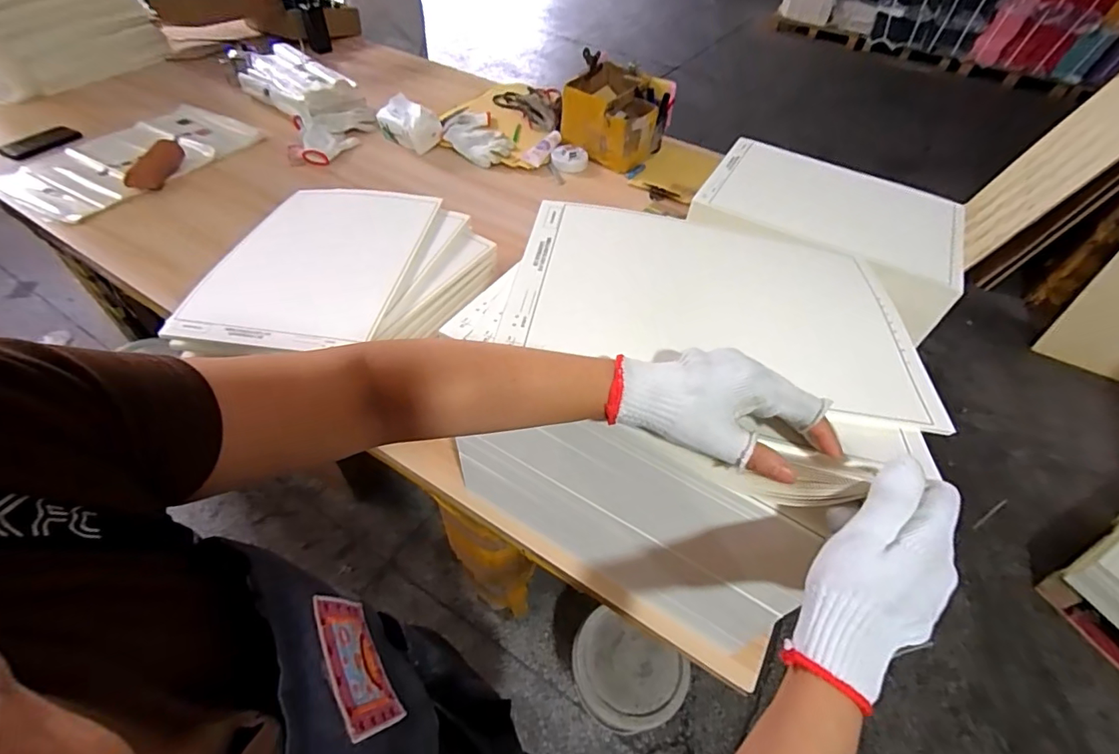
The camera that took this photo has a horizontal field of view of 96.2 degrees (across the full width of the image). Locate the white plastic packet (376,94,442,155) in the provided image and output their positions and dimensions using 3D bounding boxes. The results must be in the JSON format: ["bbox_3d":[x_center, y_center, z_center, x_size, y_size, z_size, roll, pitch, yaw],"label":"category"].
[{"bbox_3d":[-0.385,-0.651,1.293,0.148,0.092,0.100,37,57,23],"label":"white plastic packet"}]

